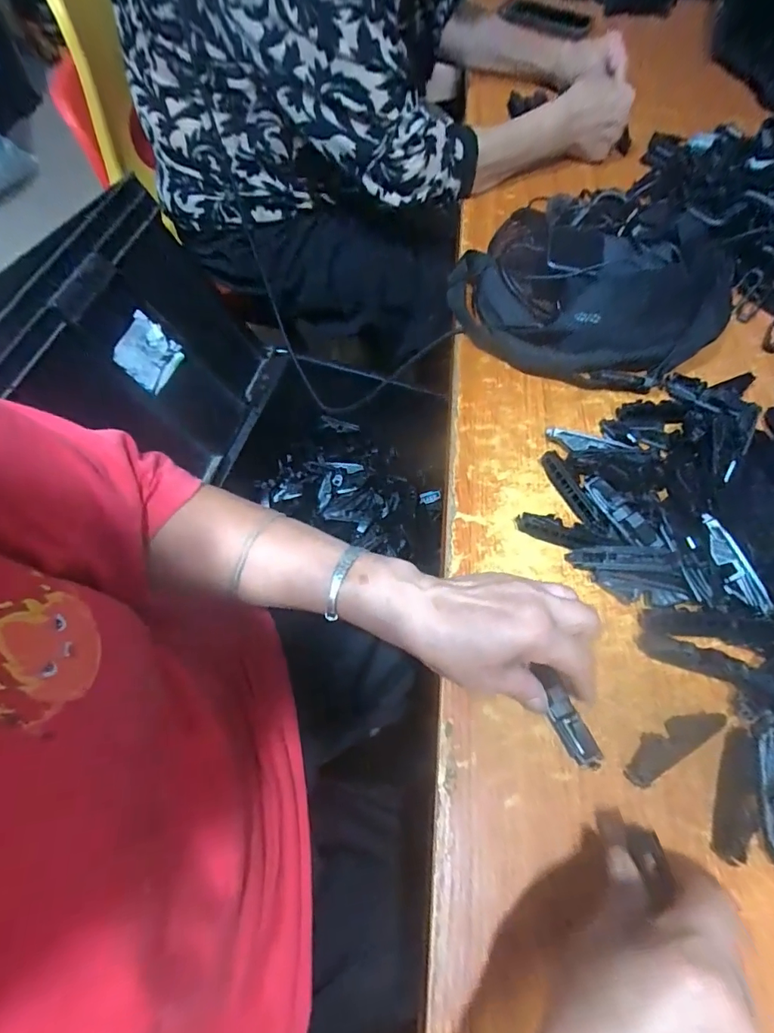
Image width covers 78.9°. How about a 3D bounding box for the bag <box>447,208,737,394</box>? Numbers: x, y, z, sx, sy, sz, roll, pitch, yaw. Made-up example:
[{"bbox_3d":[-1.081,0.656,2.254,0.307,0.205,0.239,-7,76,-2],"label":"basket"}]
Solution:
[{"bbox_3d":[0.217,-0.250,0.497,0.284,0.063,0.238,13,64,4],"label":"bag"}]

